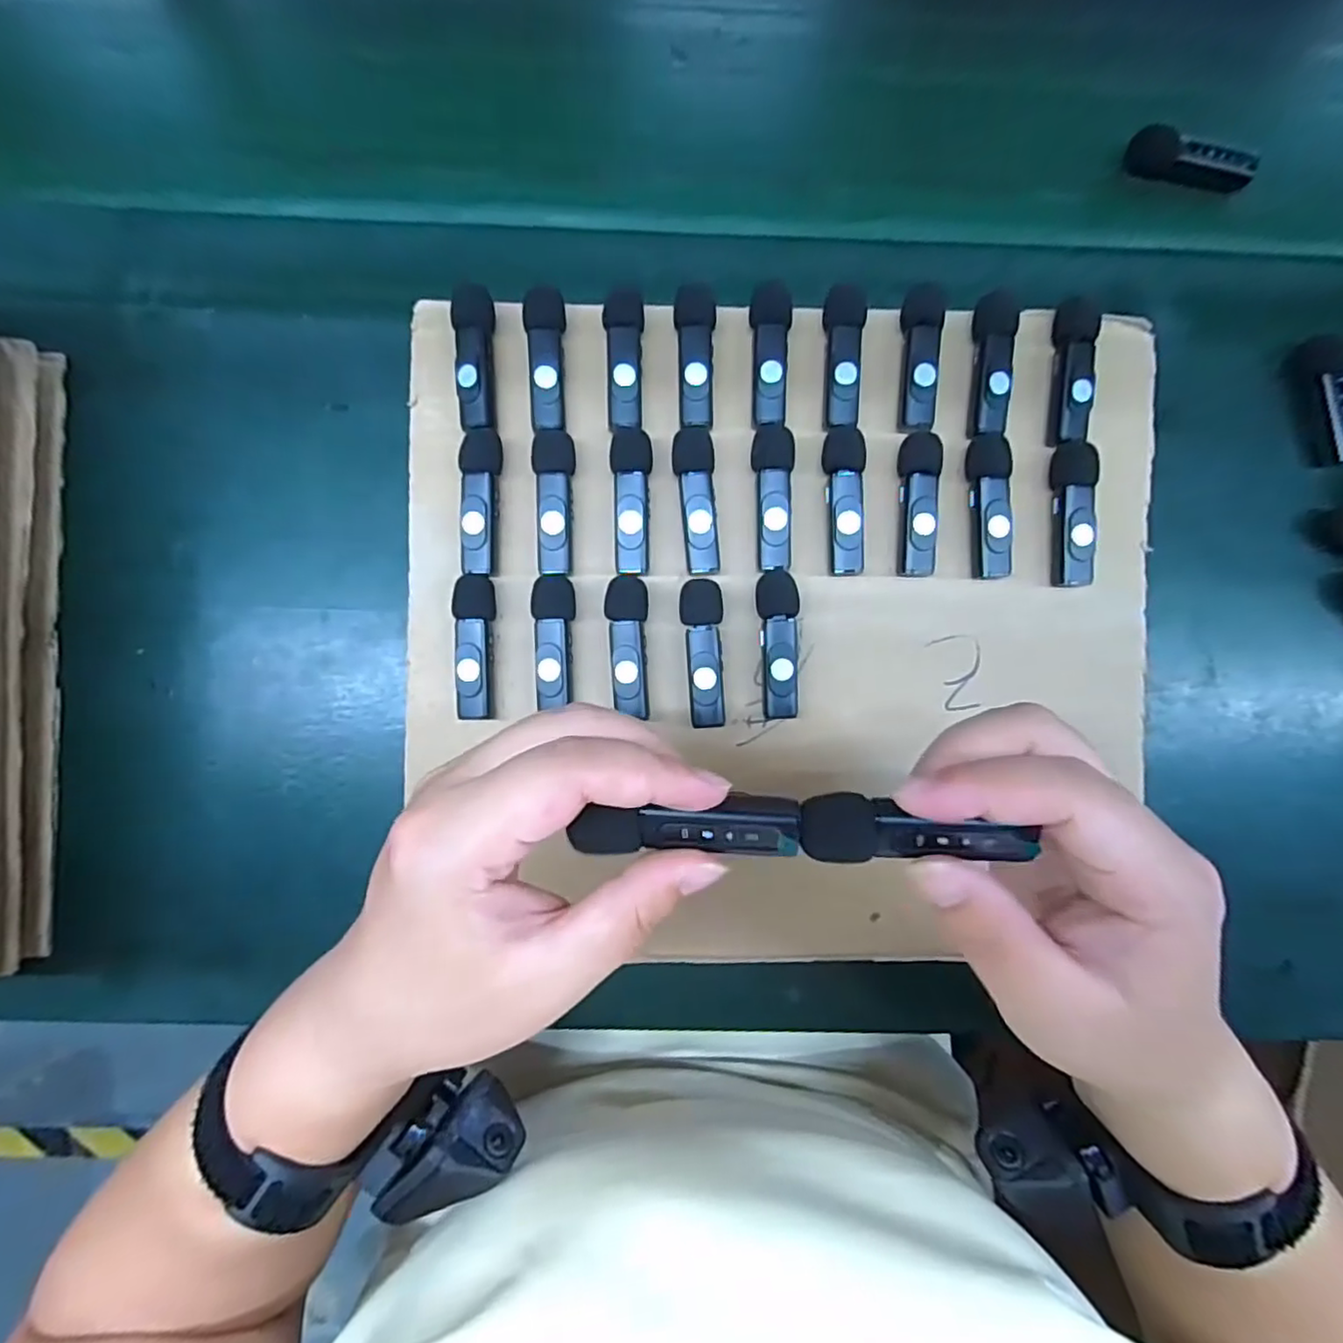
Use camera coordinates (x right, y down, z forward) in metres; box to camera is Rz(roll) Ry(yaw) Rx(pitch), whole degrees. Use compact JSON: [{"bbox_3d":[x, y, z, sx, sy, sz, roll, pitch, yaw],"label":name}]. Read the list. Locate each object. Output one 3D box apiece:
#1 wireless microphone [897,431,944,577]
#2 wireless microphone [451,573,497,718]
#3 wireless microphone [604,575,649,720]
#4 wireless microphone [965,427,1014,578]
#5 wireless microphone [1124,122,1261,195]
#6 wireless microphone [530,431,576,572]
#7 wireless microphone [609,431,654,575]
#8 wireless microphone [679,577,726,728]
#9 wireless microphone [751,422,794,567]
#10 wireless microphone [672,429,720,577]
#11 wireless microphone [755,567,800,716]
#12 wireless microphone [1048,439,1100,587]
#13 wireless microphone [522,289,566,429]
[{"bbox_3d":[0.113,-0.077,0.296,0.018,0.012,0.064,3,89,-1],"label":"wireless microphone"},{"bbox_3d":[-0.089,-0.012,0.291,0.018,0.013,0.064,0,85,-1],"label":"wireless microphone"},{"bbox_3d":[-0.019,-0.011,0.293,0.018,0.015,0.063,-4,85,-2],"label":"wireless microphone"},{"bbox_3d":[0.148,-0.076,0.298,0.016,0.015,0.065,-5,89,-2],"label":"wireless microphone"},{"bbox_3d":[0.276,-0.272,0.343,0.062,0.020,0.017,27,89,13],"label":"wireless microphone"},{"bbox_3d":[-0.054,-0.077,0.293,0.018,0.011,0.065,-1,85,-2],"label":"wireless microphone"},{"bbox_3d":[-0.018,-0.078,0.293,0.018,0.010,0.066,-2,85,-2],"label":"wireless microphone"},{"bbox_3d":[0.015,-0.008,0.295,0.019,0.015,0.066,-3,85,-2],"label":"wireless microphone"},{"bbox_3d":[0.046,-0.080,0.294,0.019,0.011,0.066,0,85,-1],"label":"wireless microphone"},{"bbox_3d":[0.011,-0.078,0.292,0.018,0.011,0.066,-3,85,-2],"label":"wireless microphone"},{"bbox_3d":[0.050,-0.013,0.295,0.019,0.016,0.066,-4,85,-2],"label":"wireless microphone"},{"bbox_3d":[0.186,-0.074,0.298,0.017,0.014,0.066,1,89,-1],"label":"wireless microphone"},{"bbox_3d":[-0.057,-0.142,0.293,0.017,0.009,0.062,-1,85,-2],"label":"wireless microphone"}]

